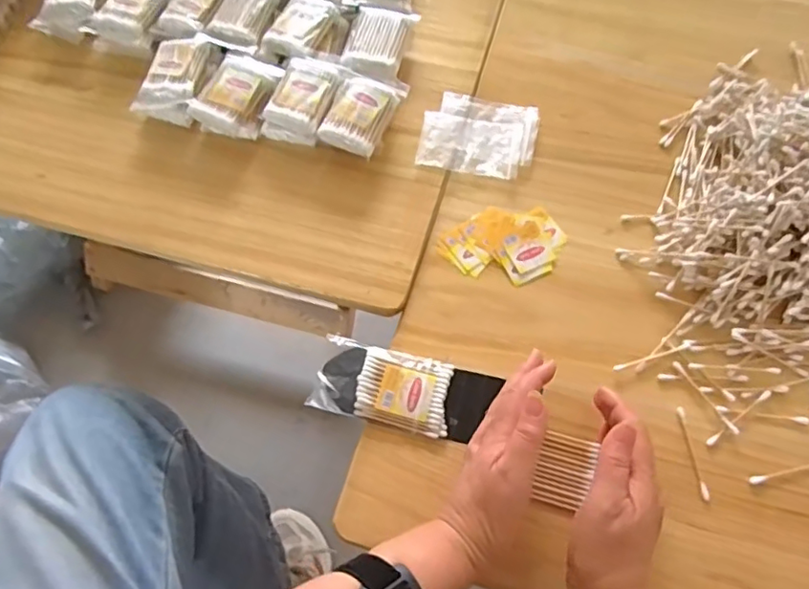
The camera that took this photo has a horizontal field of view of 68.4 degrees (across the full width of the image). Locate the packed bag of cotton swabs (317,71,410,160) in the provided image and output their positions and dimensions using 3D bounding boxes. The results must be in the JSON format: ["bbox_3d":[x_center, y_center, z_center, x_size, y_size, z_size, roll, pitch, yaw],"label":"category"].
[{"bbox_3d":[-0.041,-0.180,0.600,0.061,0.038,0.099,19,68,10],"label":"packed bag of cotton swabs"}]

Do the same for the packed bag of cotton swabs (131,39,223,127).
[{"bbox_3d":[-0.235,-0.225,0.625,0.073,0.037,0.100,9,67,6],"label":"packed bag of cotton swabs"}]

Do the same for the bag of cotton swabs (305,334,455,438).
[{"bbox_3d":[-0.018,0.076,0.500,0.111,0.014,0.063,12,67,7],"label":"bag of cotton swabs"}]

